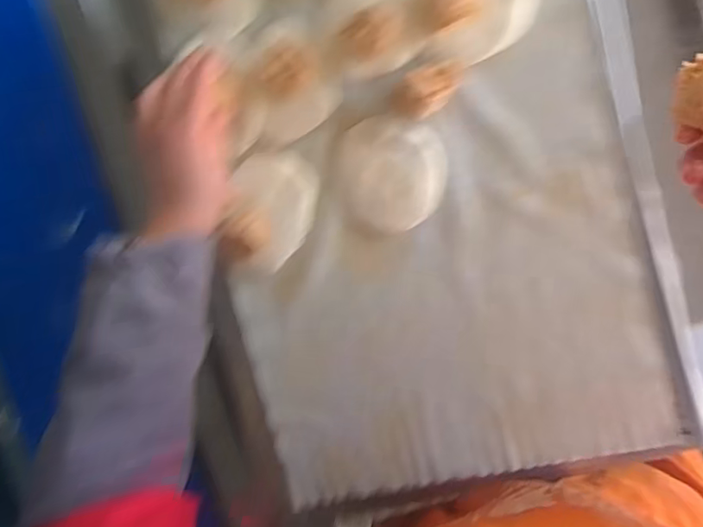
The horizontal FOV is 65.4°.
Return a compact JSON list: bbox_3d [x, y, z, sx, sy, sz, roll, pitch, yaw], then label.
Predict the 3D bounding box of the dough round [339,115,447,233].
[{"bbox_3d":[0.039,-0.081,0.501,0.094,0.010,0.100,-5,96,6],"label":"dough round"}]

